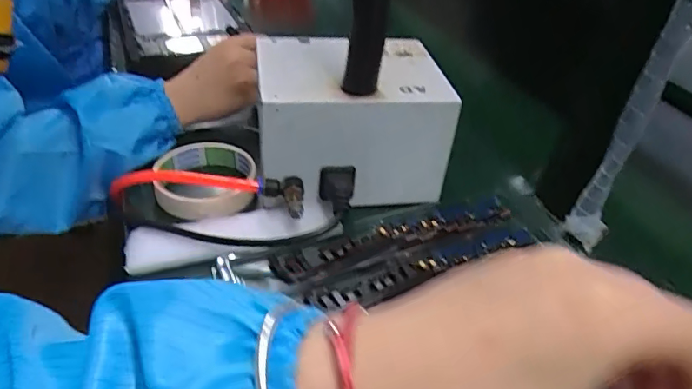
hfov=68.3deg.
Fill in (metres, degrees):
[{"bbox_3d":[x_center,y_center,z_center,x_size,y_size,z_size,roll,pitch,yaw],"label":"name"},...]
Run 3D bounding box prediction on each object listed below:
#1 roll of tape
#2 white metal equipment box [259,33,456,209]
[{"bbox_3d":[-0.120,-0.013,0.439,0.083,0.023,0.093,-8,40,-17],"label":"roll of tape"},{"bbox_3d":[0.000,-0.069,0.447,0.152,0.103,0.124,-3,39,-11],"label":"white metal equipment box"}]

